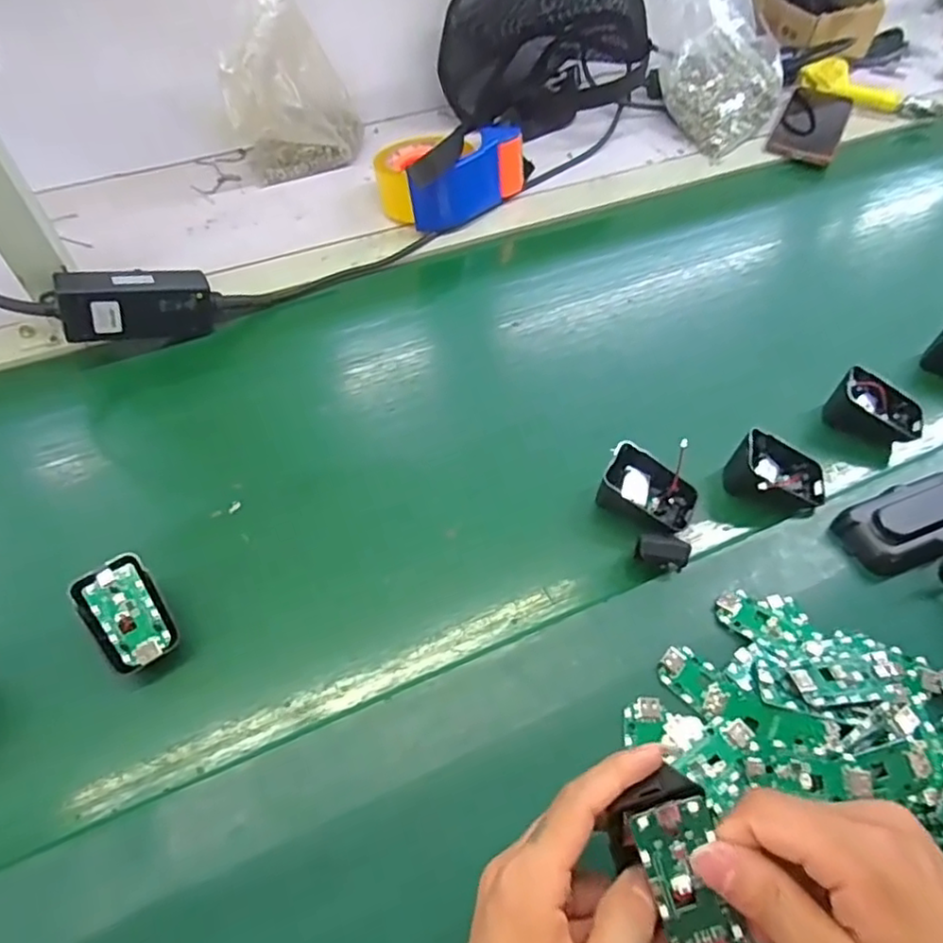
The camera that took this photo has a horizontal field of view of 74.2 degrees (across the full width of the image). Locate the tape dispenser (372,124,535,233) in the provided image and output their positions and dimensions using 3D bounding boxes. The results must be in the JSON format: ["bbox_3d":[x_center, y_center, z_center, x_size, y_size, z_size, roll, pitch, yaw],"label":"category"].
[{"bbox_3d":[-0.023,-0.330,0.674,0.163,0.077,0.105,-32,59,-24],"label":"tape dispenser"}]

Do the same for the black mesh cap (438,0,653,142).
[{"bbox_3d":[0.082,-0.535,0.769,0.239,0.182,0.142,-10,52,-10],"label":"black mesh cap"}]

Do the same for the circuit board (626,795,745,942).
[{"bbox_3d":[0.089,0.166,0.252,0.031,0.009,0.061,-18,85,-2],"label":"circuit board"}]

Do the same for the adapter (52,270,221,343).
[{"bbox_3d":[-0.286,-0.142,0.540,0.120,0.058,0.026,-12,50,-34],"label":"adapter"}]

